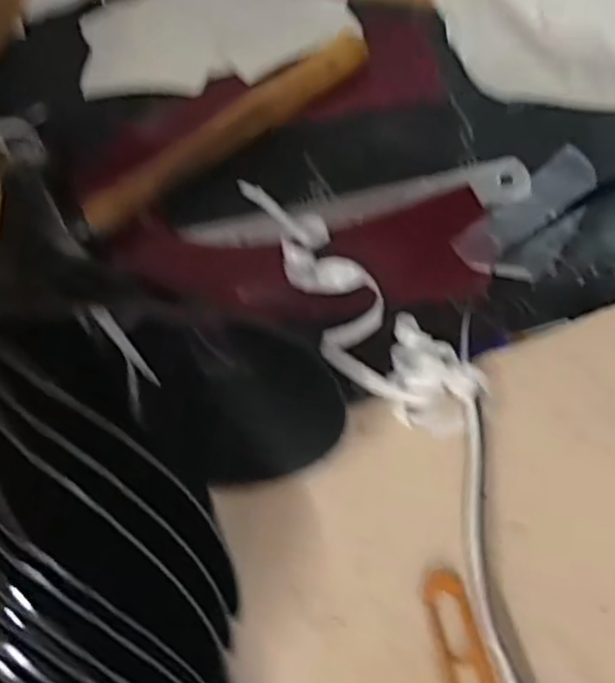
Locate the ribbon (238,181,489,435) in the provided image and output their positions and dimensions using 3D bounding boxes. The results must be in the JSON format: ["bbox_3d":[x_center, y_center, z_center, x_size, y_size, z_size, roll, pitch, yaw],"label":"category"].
[{"bbox_3d":[0.018,-0.026,0.377,0.051,0.043,0.186,-35,61,-6],"label":"ribbon"}]

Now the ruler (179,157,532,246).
[{"bbox_3d":[0.030,-0.080,0.410,0.208,0.007,0.029,-12,67,1],"label":"ruler"}]

